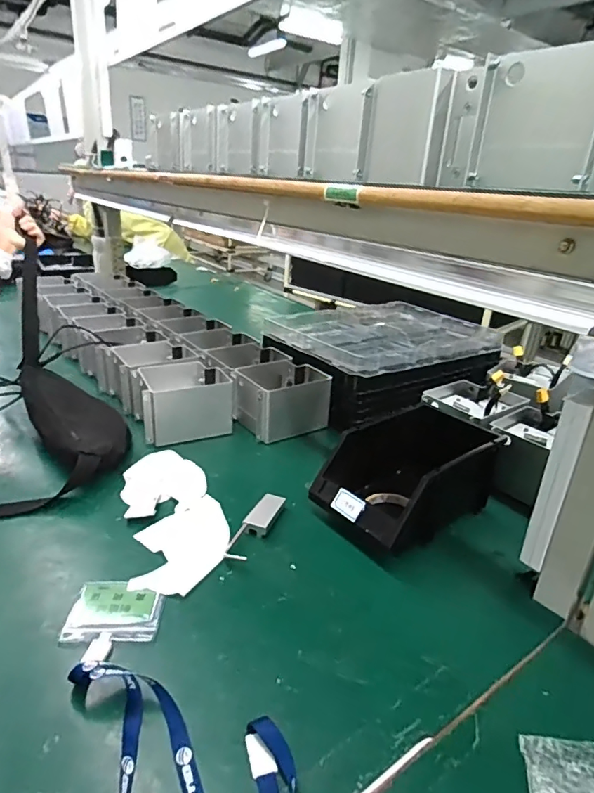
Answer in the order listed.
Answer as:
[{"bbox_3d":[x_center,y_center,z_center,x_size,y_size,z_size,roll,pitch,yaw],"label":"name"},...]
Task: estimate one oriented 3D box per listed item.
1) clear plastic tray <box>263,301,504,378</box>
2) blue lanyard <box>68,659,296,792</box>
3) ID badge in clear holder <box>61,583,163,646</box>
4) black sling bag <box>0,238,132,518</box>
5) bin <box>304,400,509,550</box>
[{"bbox_3d":[0.218,-0.159,1.174,0.495,0.044,0.390,-14,29,-34],"label":"clear plastic tray"},{"bbox_3d":[-0.108,0.293,0.388,0.218,0.026,0.118,11,25,16],"label":"blue lanyard"},{"bbox_3d":[-0.199,0.235,0.535,0.096,0.004,0.078,1,24,-7],"label":"ID badge in clear holder"},{"bbox_3d":[-0.446,-0.032,0.829,0.258,0.122,0.529,-6,51,-20],"label":"black sling bag"},{"bbox_3d":[0.168,0.115,0.710,0.267,0.126,0.159,-14,30,-35],"label":"bin"}]

